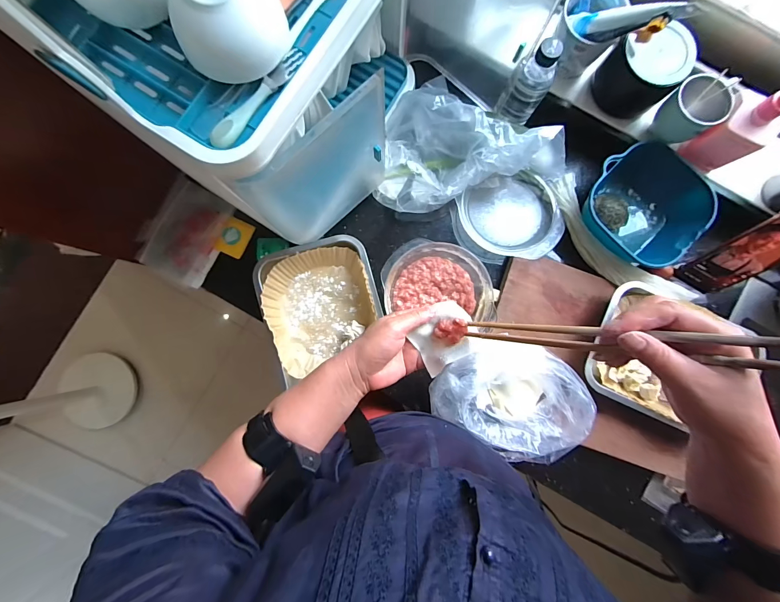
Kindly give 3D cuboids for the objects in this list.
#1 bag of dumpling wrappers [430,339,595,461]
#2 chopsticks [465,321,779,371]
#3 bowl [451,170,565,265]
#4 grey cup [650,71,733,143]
[{"bbox_3d":[0.185,0.144,0.504,0.217,0.054,0.163,30,86,1],"label":"bag of dumpling wrappers"},{"bbox_3d":[0.170,0.033,0.282,0.219,0.025,0.020,1,85,40],"label":"chopsticks"},{"bbox_3d":[0.206,-0.143,0.589,0.164,0.070,0.155,0,86,-2],"label":"bowl"},{"bbox_3d":[0.458,-0.292,0.511,0.077,0.074,0.075,0,86,-2],"label":"grey cup"}]

